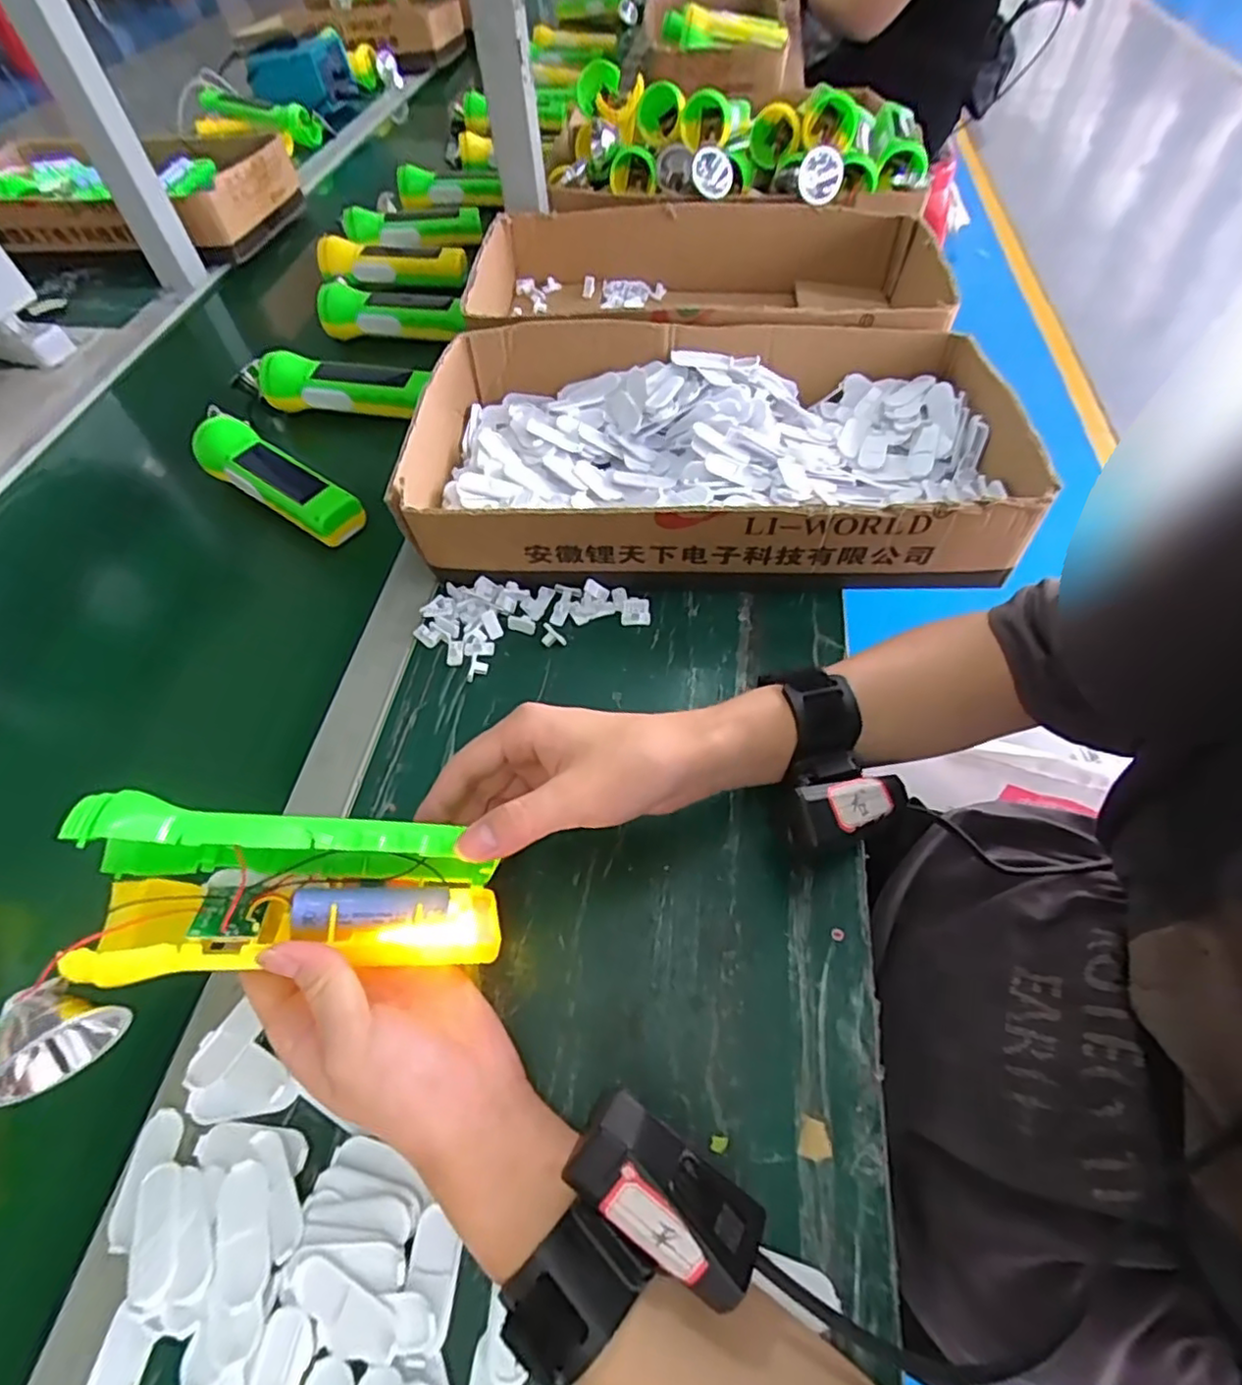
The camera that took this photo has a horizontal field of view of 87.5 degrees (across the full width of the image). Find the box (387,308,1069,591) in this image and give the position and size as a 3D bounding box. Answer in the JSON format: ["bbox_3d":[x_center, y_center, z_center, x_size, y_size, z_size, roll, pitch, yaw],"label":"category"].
[{"bbox_3d":[0.065,-0.188,0.496,0.422,0.078,0.238,-1,57,3],"label":"box"}]

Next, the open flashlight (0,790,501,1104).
[{"bbox_3d":[-0.143,0.088,0.275,0.177,0.066,0.086,-4,55,-18],"label":"open flashlight"}]

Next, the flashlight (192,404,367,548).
[{"bbox_3d":[-0.292,-0.179,0.543,0.175,0.037,0.051,34,65,23],"label":"flashlight"}]

